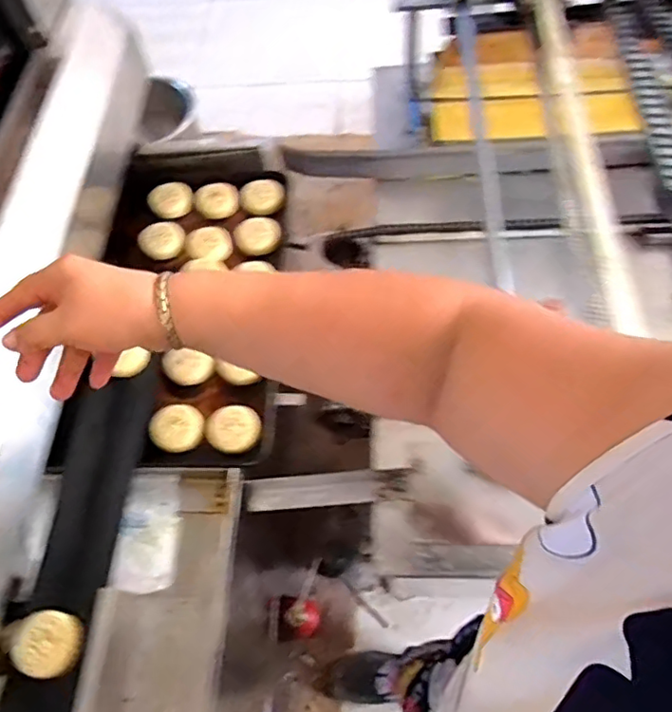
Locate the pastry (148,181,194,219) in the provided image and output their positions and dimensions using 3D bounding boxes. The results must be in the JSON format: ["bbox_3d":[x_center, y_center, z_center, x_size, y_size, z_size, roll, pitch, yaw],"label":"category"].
[{"bbox_3d":[-0.318,-0.301,1.094,0.083,0.023,0.078,-2,59,3],"label":"pastry"}]

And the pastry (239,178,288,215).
[{"bbox_3d":[-0.141,-0.309,1.091,0.093,0.029,0.080,4,59,6],"label":"pastry"}]

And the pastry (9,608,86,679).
[{"bbox_3d":[-0.349,0.348,0.687,0.079,0.031,0.070,9,60,9],"label":"pastry"}]

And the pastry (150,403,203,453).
[{"bbox_3d":[-0.244,0.113,0.877,0.088,0.019,0.075,25,64,17],"label":"pastry"}]

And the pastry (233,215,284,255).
[{"bbox_3d":[-0.143,-0.220,1.044,0.084,0.039,0.068,-21,60,-9],"label":"pastry"}]

